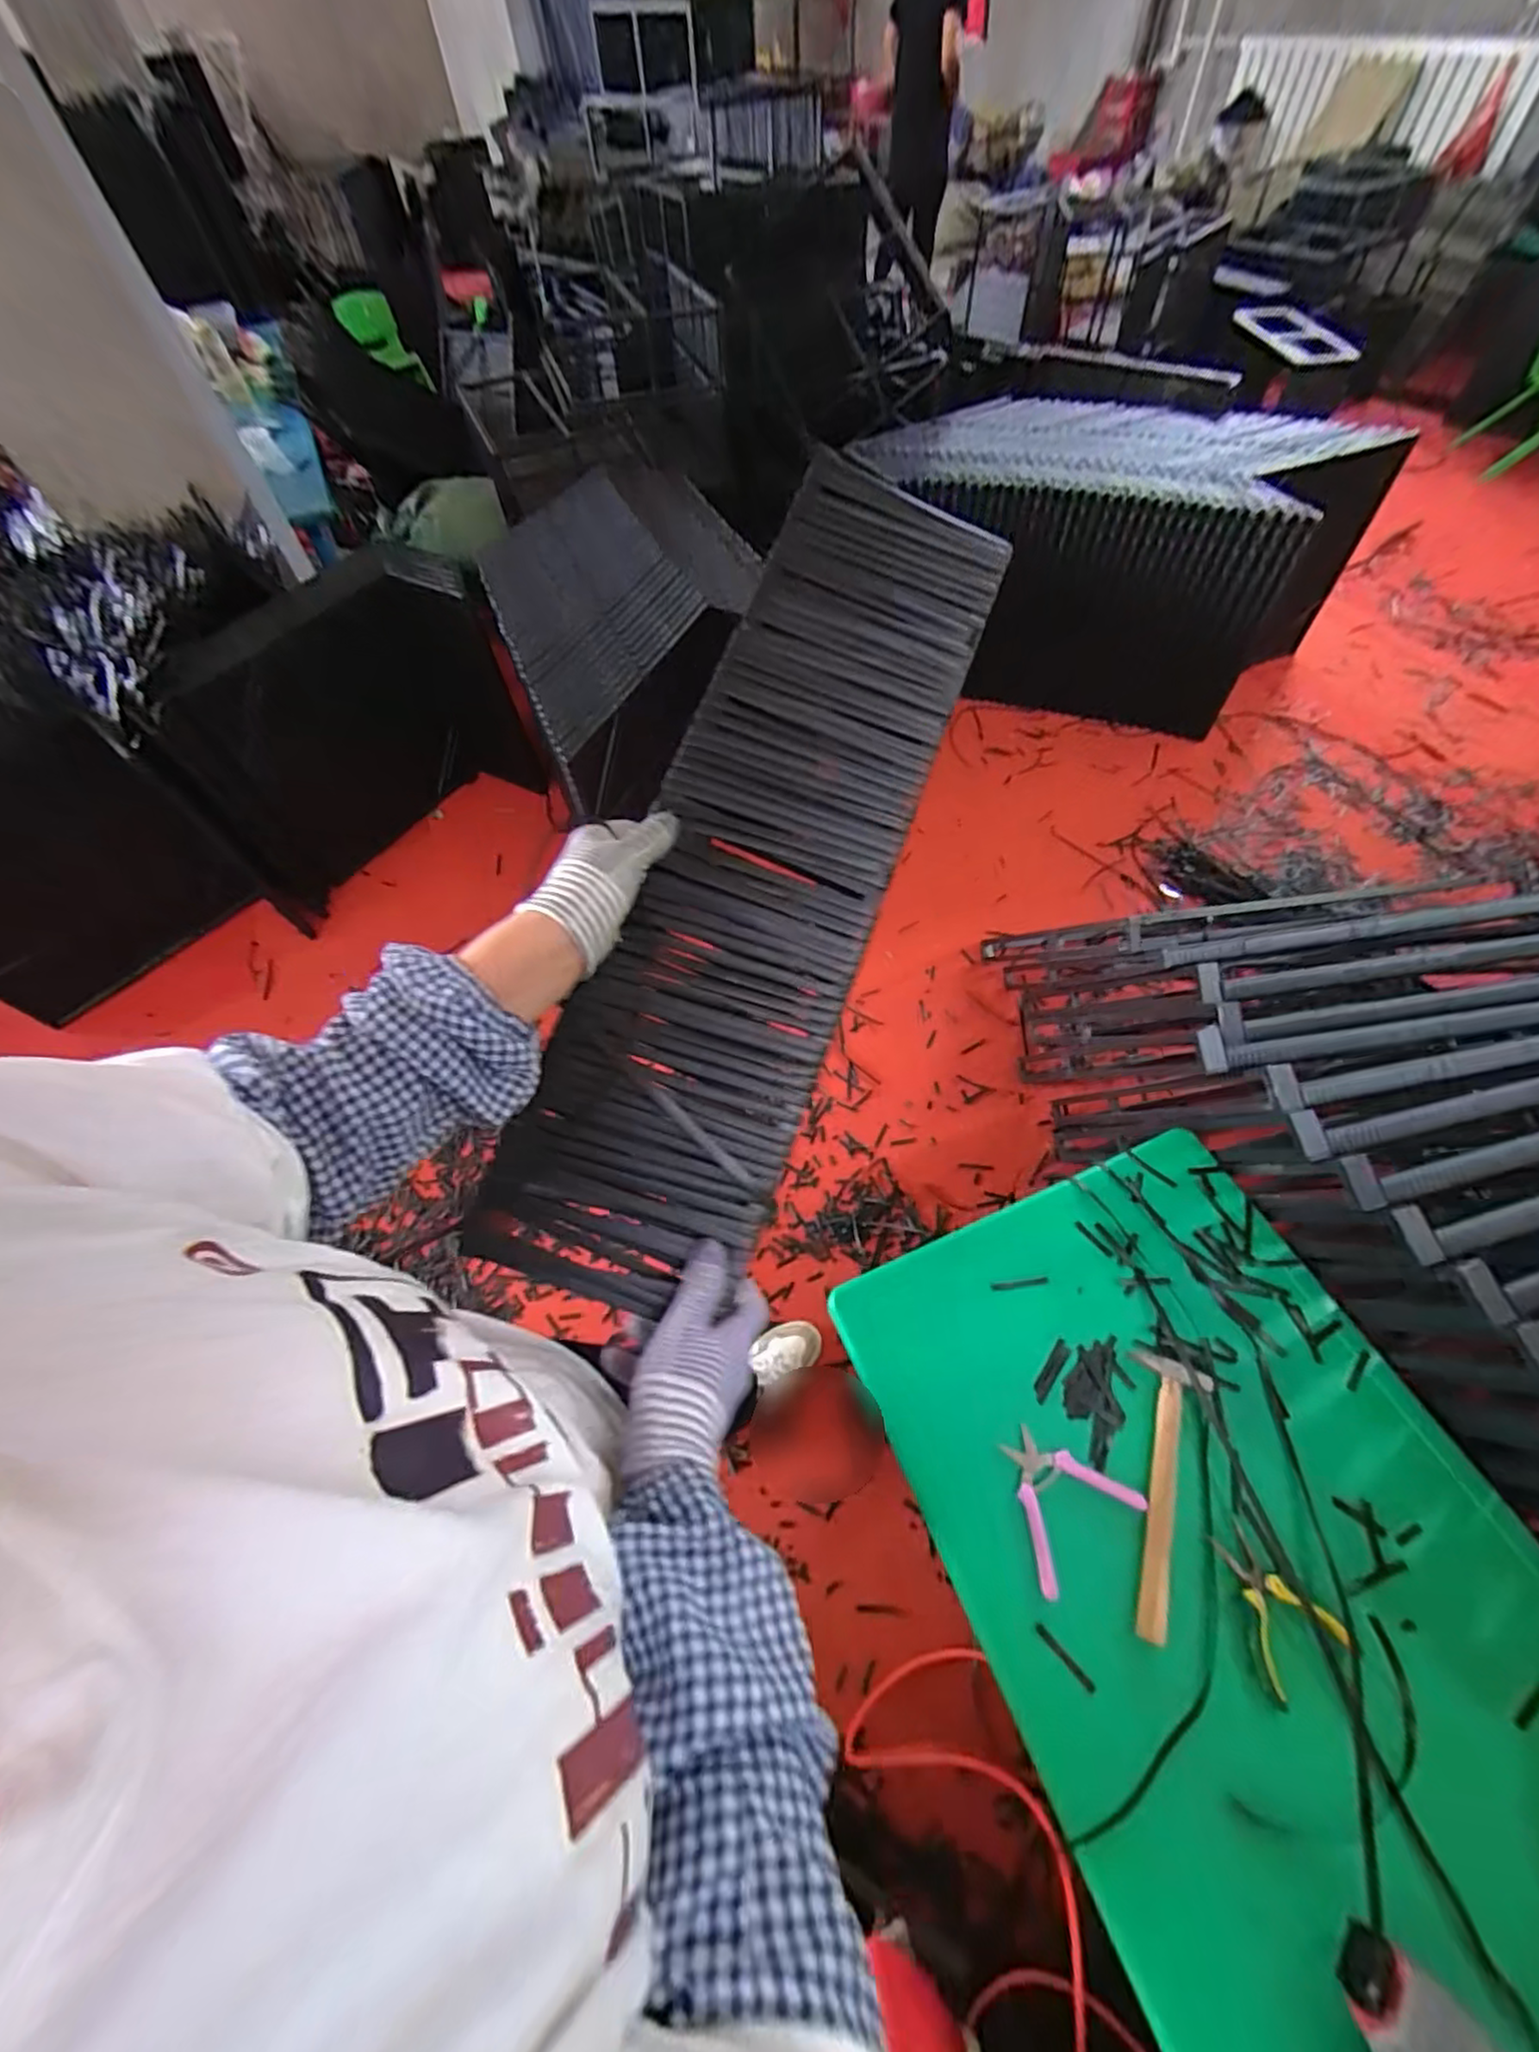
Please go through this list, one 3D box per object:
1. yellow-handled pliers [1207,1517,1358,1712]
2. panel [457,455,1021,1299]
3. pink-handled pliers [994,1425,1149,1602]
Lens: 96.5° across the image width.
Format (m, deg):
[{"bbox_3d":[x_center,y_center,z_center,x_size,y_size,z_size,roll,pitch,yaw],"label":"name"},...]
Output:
[{"bbox_3d":[0.506,0.588,0.698,0.103,0.014,0.125,-24,60,-10],"label":"yellow-handled pliers"},{"bbox_3d":[-0.003,-0.123,0.510,0.173,0.014,0.654,22,80,-6],"label":"panel"},{"bbox_3d":[0.318,0.524,0.769,0.145,0.009,0.126,-33,62,-15],"label":"pink-handled pliers"}]

